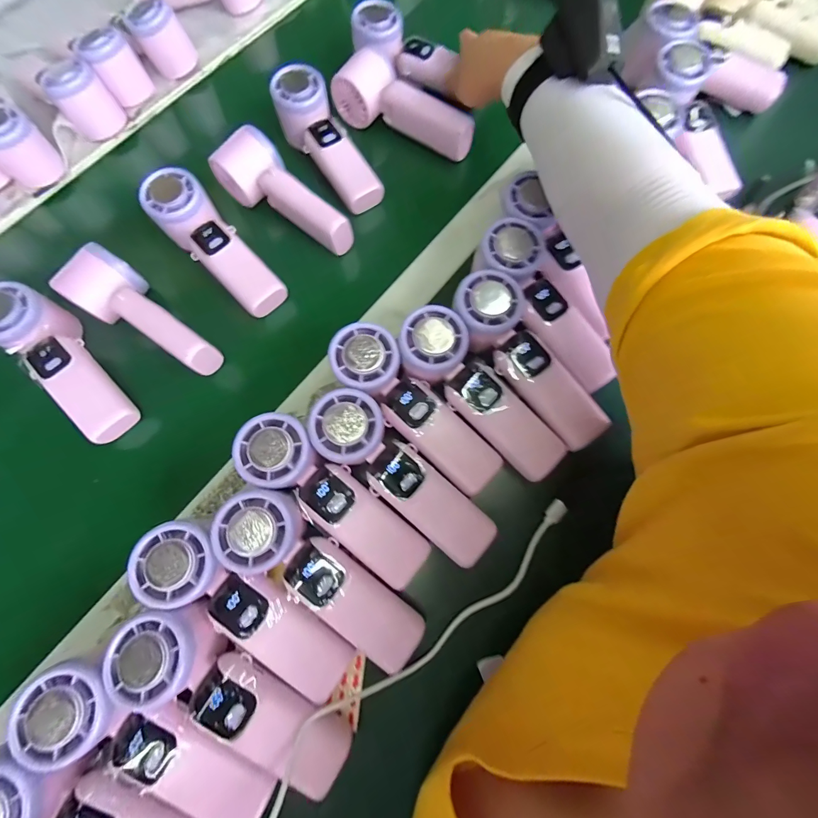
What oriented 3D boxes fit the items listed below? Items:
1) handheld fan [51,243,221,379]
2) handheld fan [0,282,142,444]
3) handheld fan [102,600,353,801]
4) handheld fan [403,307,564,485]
[{"bbox_3d":[-0.244,-0.090,0.336,0.155,0.051,0.057,30,77,9],"label":"handheld fan"},{"bbox_3d":[-0.313,-0.041,0.323,0.164,0.055,0.058,43,79,12],"label":"handheld fan"},{"bbox_3d":[-0.119,0.195,0.241,0.169,0.033,0.056,35,77,-3],"label":"handheld fan"},{"bbox_3d":[0.056,-0.012,0.297,0.054,0.030,0.162,-43,93,-10],"label":"handheld fan"}]

